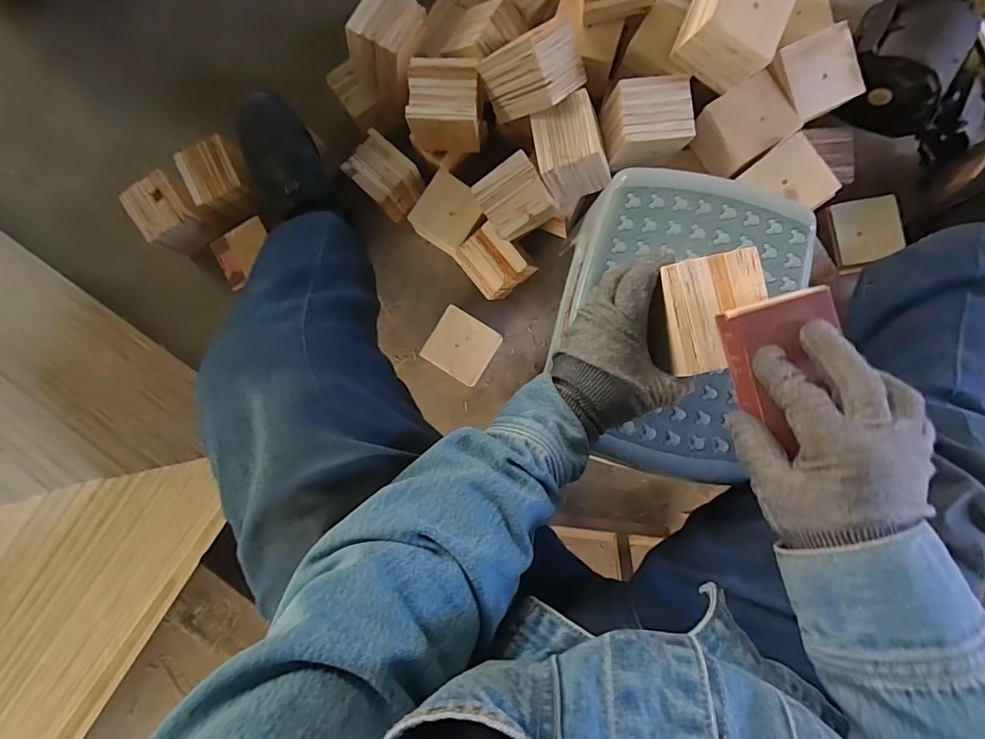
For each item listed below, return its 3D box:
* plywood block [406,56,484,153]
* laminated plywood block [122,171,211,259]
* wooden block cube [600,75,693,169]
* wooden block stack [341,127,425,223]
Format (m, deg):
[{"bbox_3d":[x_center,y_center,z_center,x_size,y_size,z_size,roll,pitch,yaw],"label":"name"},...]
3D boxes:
[{"bbox_3d":[-0.066,-0.384,0.680,0.100,0.095,0.089,8,90,4],"label":"plywood block"},{"bbox_3d":[-0.601,-0.286,0.855,0.097,0.078,0.125,-40,87,2],"label":"laminated plywood block"},{"bbox_3d":[0.211,-0.333,0.627,0.102,0.067,0.091,-8,89,3],"label":"wooden block cube"},{"bbox_3d":[-0.176,-0.318,0.764,0.104,0.069,0.085,43,92,3],"label":"wooden block stack"}]

